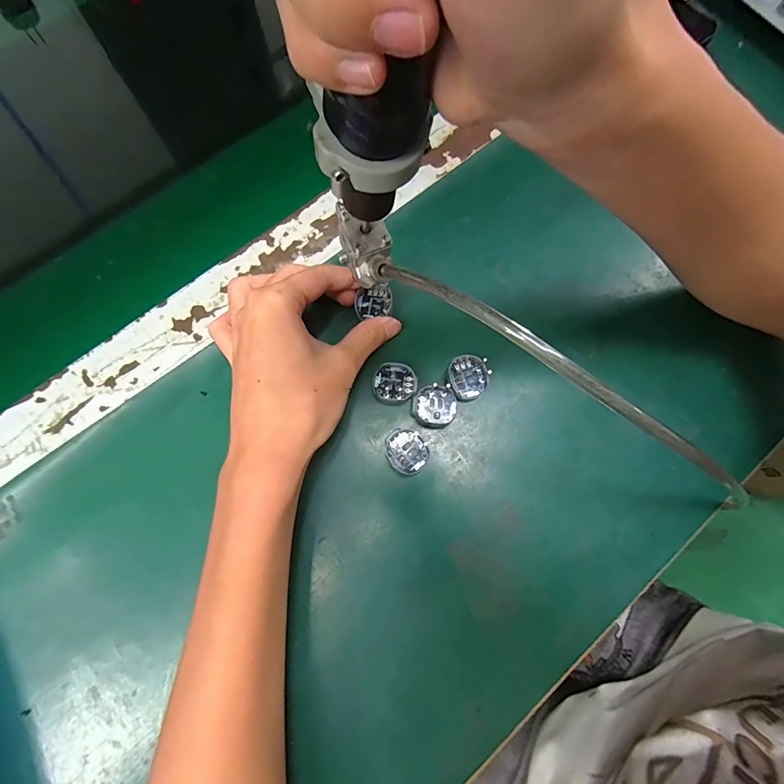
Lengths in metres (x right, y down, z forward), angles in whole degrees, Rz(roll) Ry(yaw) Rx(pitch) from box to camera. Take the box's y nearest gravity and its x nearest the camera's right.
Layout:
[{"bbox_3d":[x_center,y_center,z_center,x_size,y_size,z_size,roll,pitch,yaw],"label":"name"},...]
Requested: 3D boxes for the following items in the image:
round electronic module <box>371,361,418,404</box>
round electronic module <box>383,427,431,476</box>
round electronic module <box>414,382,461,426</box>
[{"bbox_3d":[0.001,-0.006,0.255,0.028,0.007,0.026,0,75,0],"label":"round electronic module"},{"bbox_3d":[0.009,0.037,0.246,0.025,0.008,0.029,-42,80,-10],"label":"round electronic module"},{"bbox_3d":[0.028,0.009,0.253,0.028,0.006,0.026,0,75,0],"label":"round electronic module"}]

